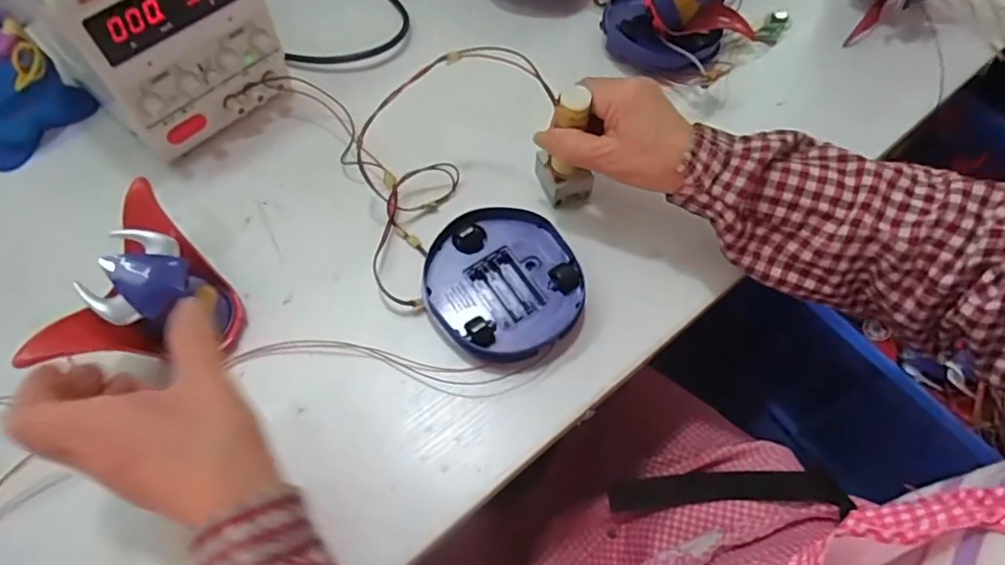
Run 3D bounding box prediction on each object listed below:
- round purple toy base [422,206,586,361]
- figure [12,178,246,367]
[{"bbox_3d":[-0.001,0.002,0.412,0.106,0.032,0.107,1,62,-2],"label":"round purple toy base"},{"bbox_3d":[-0.219,0.008,0.374,0.076,0.066,0.125,12,62,4],"label":"figure"}]

